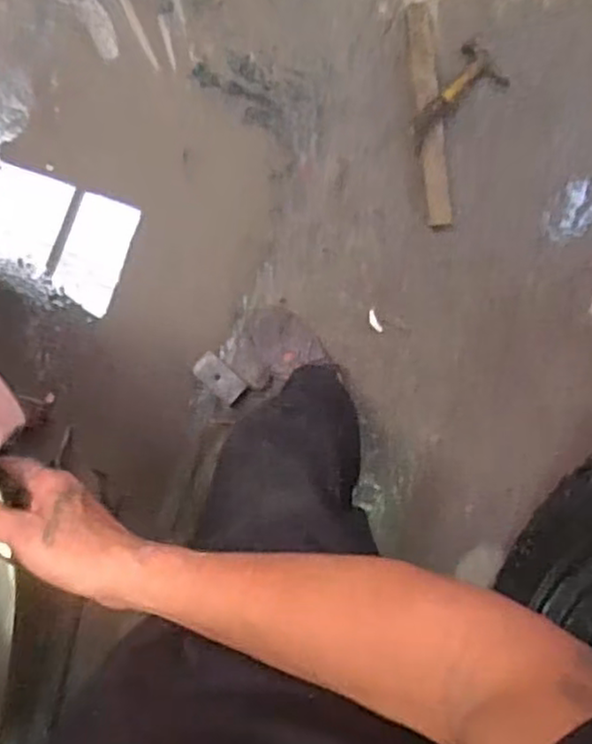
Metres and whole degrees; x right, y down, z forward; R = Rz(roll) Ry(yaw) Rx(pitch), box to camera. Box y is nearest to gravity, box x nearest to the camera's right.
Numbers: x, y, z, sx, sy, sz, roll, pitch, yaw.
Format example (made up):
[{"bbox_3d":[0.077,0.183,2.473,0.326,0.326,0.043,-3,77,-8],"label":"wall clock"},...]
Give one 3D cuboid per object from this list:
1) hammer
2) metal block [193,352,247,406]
[{"bbox_3d":[0.288,-0.498,1.302,0.108,0.046,0.228,41,86,-2],"label":"hammer"},{"bbox_3d":[-0.138,0.012,1.272,0.097,0.017,0.051,44,86,-2],"label":"metal block"}]

